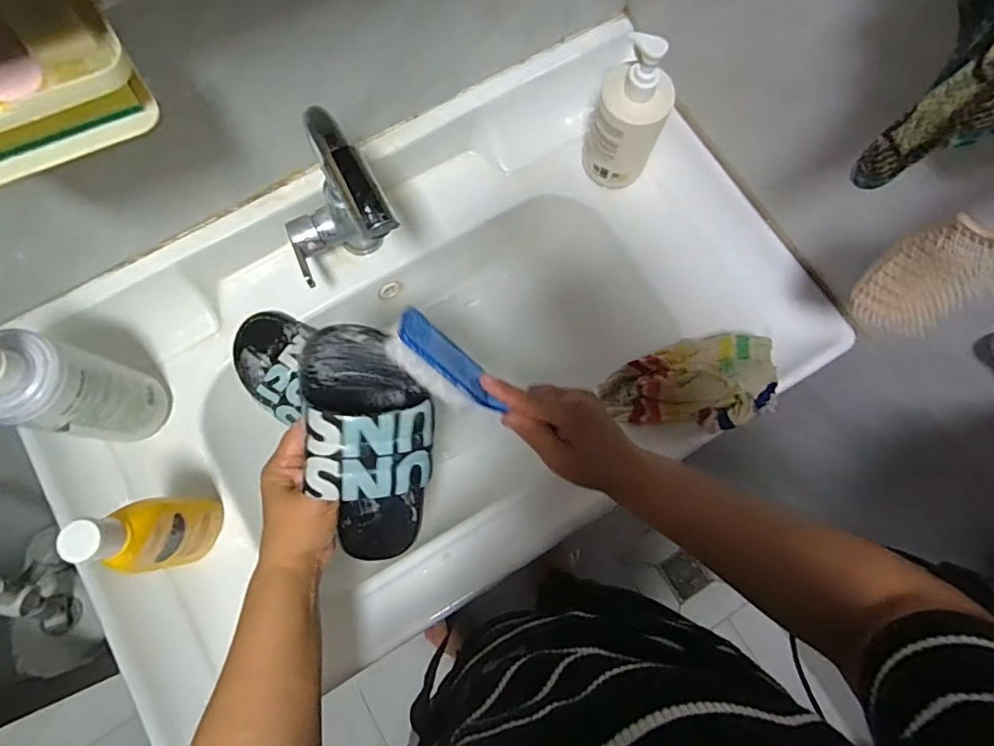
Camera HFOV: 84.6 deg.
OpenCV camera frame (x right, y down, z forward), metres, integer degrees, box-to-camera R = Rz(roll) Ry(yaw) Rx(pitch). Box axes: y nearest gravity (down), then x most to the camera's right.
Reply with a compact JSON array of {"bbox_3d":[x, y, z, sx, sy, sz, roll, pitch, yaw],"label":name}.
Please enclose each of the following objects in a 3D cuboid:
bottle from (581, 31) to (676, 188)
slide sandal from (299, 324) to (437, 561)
[{"bbox_3d":[0.143,-0.275,0.589,0.078,0.176,0.060,23,77,4],"label":"bottle"},{"bbox_3d":[-0.098,0.082,0.443,0.099,0.240,0.060,-3,33,-3],"label":"slide sandal"}]

